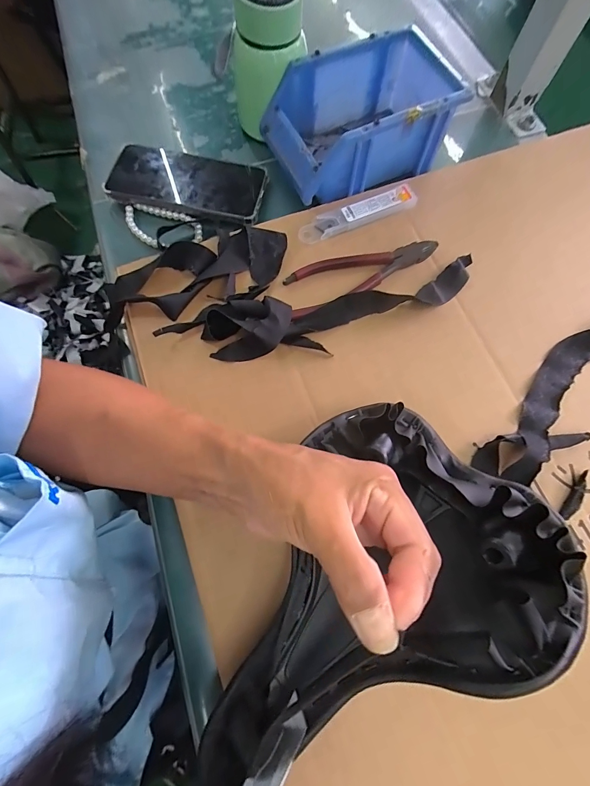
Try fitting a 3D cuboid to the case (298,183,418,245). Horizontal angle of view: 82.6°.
[{"bbox_3d":[0.065,-0.185,0.344,0.126,0.010,0.027,-22,74,-6],"label":"case"}]

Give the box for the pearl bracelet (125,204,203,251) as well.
[{"bbox_3d":[-0.140,-0.172,0.350,0.083,0.013,0.043,13,74,4],"label":"pearl bracelet"}]

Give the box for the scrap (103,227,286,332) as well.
[{"bbox_3d":[-0.095,-0.113,0.319,0.181,0.020,0.063,-25,75,-7],"label":"scrap"}]

